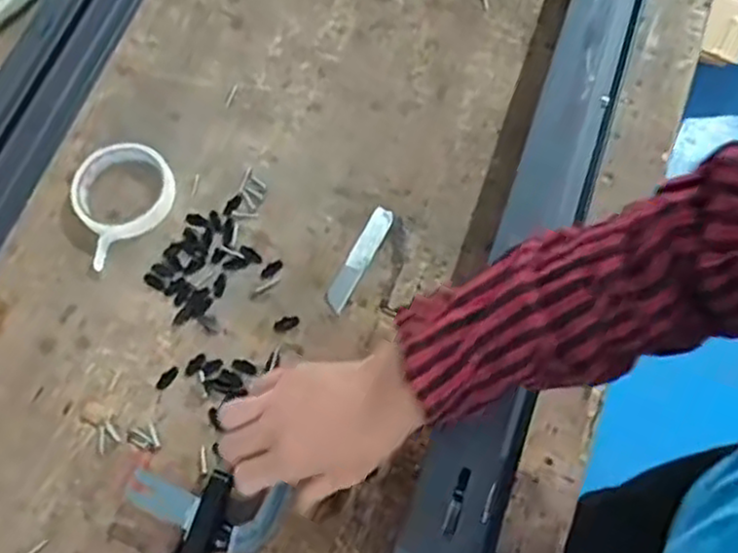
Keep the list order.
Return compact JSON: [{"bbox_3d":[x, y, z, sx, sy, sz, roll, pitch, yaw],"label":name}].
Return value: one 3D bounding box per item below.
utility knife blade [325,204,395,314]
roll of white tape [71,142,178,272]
[{"bbox_3d":[-0.008,-0.017,0.641,0.021,0.007,0.103,26,72,12],"label":"utility knife blade"},{"bbox_3d":[-0.225,-0.074,0.663,0.093,0.015,0.106,-23,70,-7],"label":"roll of white tape"}]

